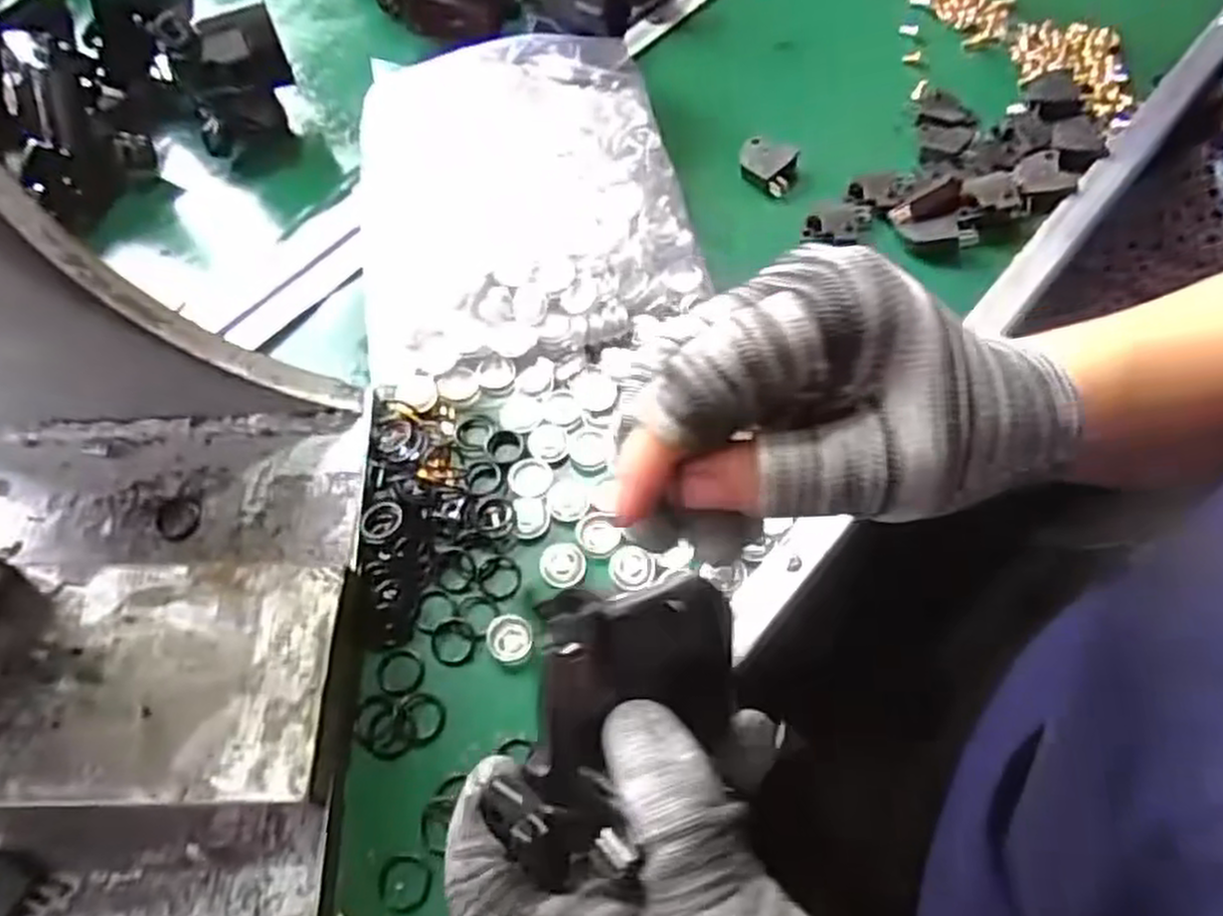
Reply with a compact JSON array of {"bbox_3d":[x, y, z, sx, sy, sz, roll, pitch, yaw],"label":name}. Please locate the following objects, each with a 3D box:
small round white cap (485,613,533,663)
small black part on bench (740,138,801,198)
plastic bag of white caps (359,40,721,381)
[{"bbox_3d":[-0.040,0.071,0.312,0.018,0.004,0.018,-2,62,3],"label":"small round white cap"},{"bbox_3d":[0.082,-0.156,0.421,0.033,0.010,0.026,29,67,18],"label":"small black part on bench"},{"bbox_3d":[-0.047,-0.137,0.395,0.161,0.036,0.185,-10,62,-2],"label":"plastic bag of white caps"}]

